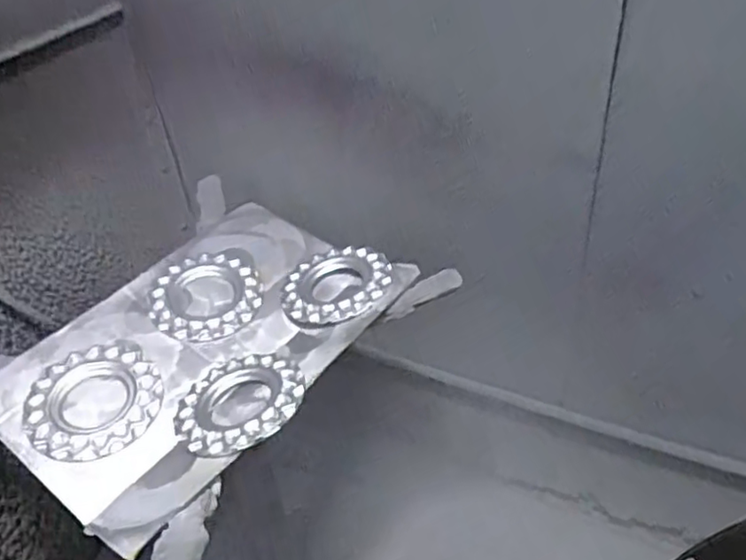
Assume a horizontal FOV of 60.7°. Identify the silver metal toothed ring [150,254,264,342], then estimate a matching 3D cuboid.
[{"bbox_3d":[-0.247,0.021,0.945,0.157,0.028,0.161,-3,40,3],"label":"silver metal toothed ring"}]

